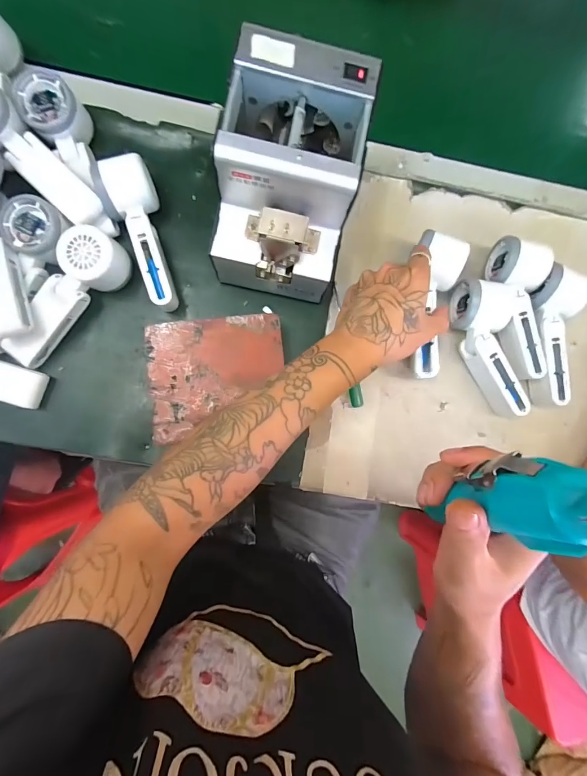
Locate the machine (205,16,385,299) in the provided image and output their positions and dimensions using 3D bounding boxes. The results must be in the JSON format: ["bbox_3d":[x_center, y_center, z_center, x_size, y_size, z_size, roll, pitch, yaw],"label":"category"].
[{"bbox_3d":[-0.007,-0.201,0.365,0.120,0.148,0.168,13,84,-4],"label":"machine"}]

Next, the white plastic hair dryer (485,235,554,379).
[{"bbox_3d":[0.267,-0.094,0.424,0.052,0.051,0.170,2,85,-5],"label":"white plastic hair dryer"}]

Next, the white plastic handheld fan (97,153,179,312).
[{"bbox_3d":[-0.171,-0.163,0.394,0.055,0.058,0.159,-11,87,-6],"label":"white plastic handheld fan"}]

